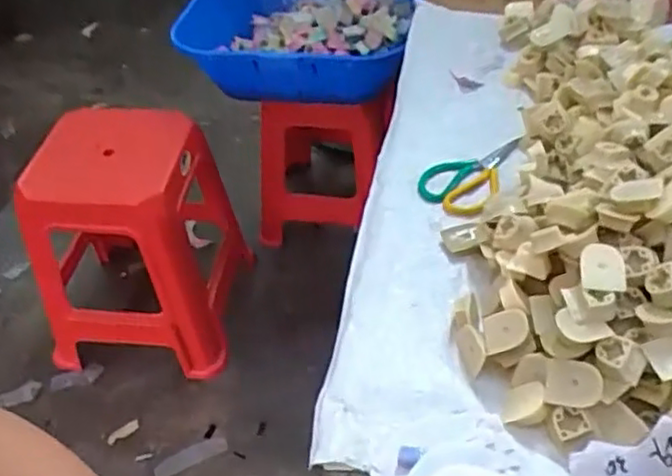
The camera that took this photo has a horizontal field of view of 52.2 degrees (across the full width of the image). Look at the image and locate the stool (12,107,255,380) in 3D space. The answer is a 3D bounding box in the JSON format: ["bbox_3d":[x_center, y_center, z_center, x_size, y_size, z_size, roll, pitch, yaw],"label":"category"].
[{"bbox_3d":[-0.431,-0.016,1.524,0.366,0.480,0.397,3,45,6],"label":"stool"}]

